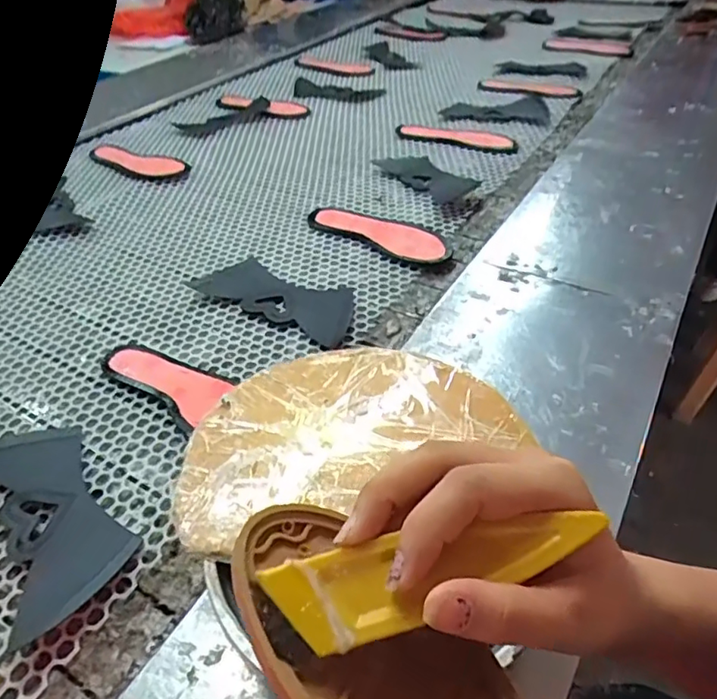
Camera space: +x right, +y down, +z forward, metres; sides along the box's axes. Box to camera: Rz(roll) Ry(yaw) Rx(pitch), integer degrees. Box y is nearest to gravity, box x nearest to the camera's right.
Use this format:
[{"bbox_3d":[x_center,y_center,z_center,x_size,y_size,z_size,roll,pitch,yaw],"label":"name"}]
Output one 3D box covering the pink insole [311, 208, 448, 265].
[{"bbox_3d":[0.034,-0.167,0.789,0.223,0.020,0.081,27,49,28],"label":"pink insole"}]

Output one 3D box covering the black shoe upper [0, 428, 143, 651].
[{"bbox_3d":[-0.265,0.133,0.475,0.095,0.013,0.203,-31,49,-29],"label":"black shoe upper"}]

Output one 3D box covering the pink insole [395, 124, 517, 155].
[{"bbox_3d":[0.182,-0.395,1.050,0.233,0.017,0.084,20,46,23],"label":"pink insole"}]

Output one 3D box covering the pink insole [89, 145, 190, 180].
[{"bbox_3d":[-0.398,-0.332,0.993,0.203,0.024,0.063,16,45,18],"label":"pink insole"}]

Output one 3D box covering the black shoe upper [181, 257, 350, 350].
[{"bbox_3d":[-0.095,-0.072,0.697,0.224,0.011,0.099,24,48,25],"label":"black shoe upper"}]

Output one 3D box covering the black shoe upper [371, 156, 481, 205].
[{"bbox_3d":[0.108,-0.290,0.923,0.100,0.017,0.195,-29,48,-27],"label":"black shoe upper"}]

